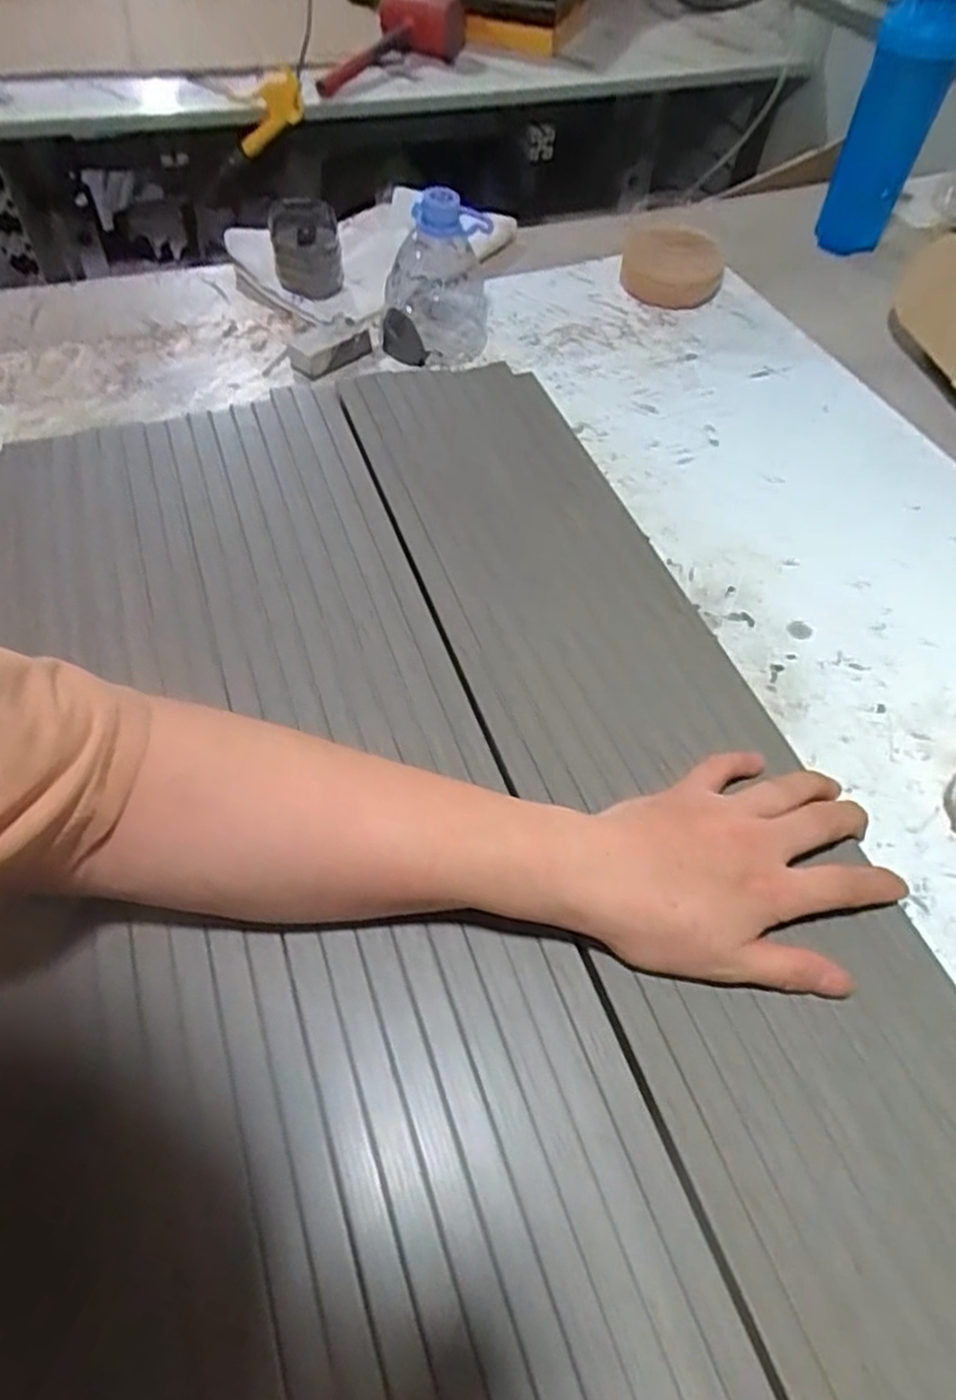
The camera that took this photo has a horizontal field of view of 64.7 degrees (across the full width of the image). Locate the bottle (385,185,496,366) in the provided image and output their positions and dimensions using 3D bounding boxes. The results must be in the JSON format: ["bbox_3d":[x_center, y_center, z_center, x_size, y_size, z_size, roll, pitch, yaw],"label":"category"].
[{"bbox_3d":[-0.037,-0.366,0.676,0.095,0.132,0.102,0,56,-4],"label":"bottle"}]

